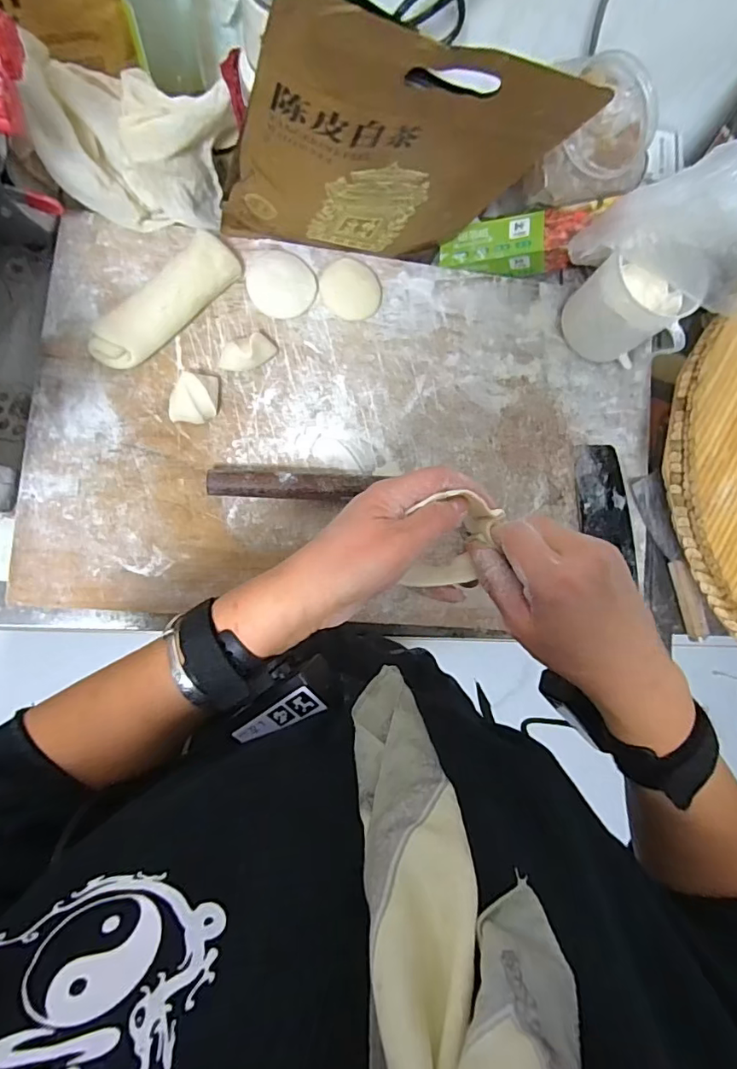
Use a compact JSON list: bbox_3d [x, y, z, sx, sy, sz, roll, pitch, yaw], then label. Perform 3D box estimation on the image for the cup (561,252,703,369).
[{"bbox_3d":[0.266,-0.223,0.521,0.084,0.097,0.102,-12,88,-10],"label":"cup"}]

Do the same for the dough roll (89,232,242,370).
[{"bbox_3d":[-0.197,-0.224,0.496,0.049,0.035,0.162,42,81,-4],"label":"dough roll"}]

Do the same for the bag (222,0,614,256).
[{"bbox_3d":[0.015,-0.302,0.415,0.252,0.255,0.046,-5,86,-9],"label":"bag"}]

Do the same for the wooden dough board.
[{"bbox_3d":[-0.005,-0.104,0.521,0.627,0.034,0.385,3,85,-9],"label":"wooden dough board"}]

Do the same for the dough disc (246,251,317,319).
[{"bbox_3d":[-0.090,-0.259,0.526,0.068,0.008,0.068,1,86,-9],"label":"dough disc"}]

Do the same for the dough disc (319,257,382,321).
[{"bbox_3d":[-0.014,-0.255,0.526,0.063,0.021,0.059,1,86,-9],"label":"dough disc"}]

